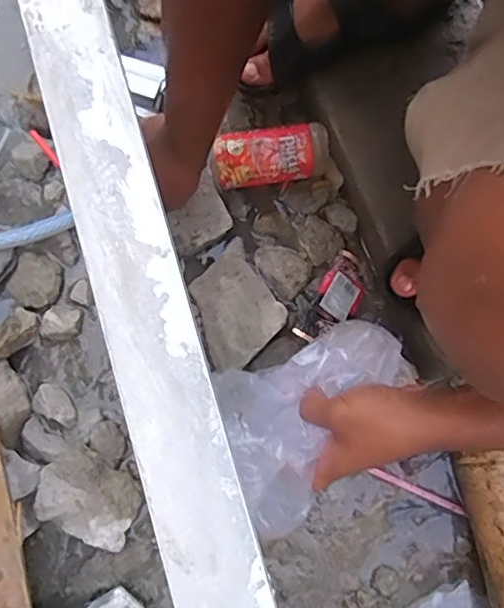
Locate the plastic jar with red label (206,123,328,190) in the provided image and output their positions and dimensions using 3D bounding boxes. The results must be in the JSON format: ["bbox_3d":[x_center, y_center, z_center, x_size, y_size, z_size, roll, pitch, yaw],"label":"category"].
[{"bbox_3d":[0.018,-0.154,0.585,0.118,0.050,0.053,-8,80,-2],"label":"plastic jar with red label"}]

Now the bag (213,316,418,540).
[{"bbox_3d":[0.057,0.091,0.427,0.153,0.067,0.129,-22,81,-5],"label":"bag"}]

